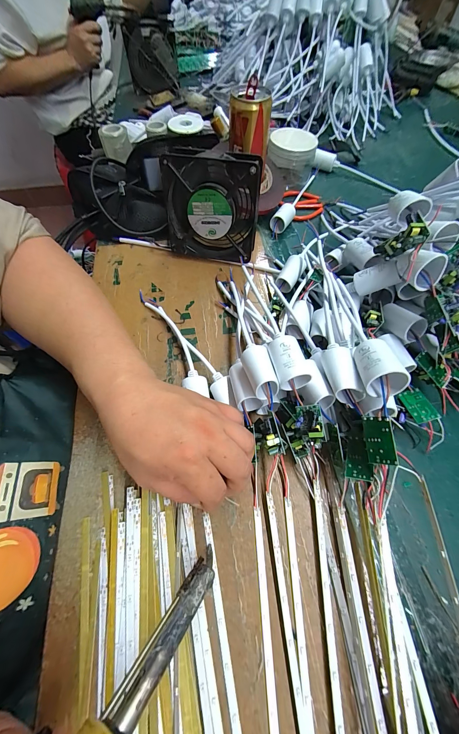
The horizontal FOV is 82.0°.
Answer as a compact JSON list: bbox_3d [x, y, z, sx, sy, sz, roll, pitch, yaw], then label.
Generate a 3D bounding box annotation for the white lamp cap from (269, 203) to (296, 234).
[{"bbox_3d":[0.089,-0.245,0.432,0.026,0.029,0.048,31,65,15],"label":"white lamp cap"}]

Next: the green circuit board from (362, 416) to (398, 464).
[{"bbox_3d":[0.112,0.055,0.198,0.006,0.020,0.034,-1,81,-41],"label":"green circuit board"}]

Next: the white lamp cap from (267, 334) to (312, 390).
[{"bbox_3d":[0.050,-0.004,0.235,0.028,0.026,0.044,-17,64,-9],"label":"white lamp cap"}]

